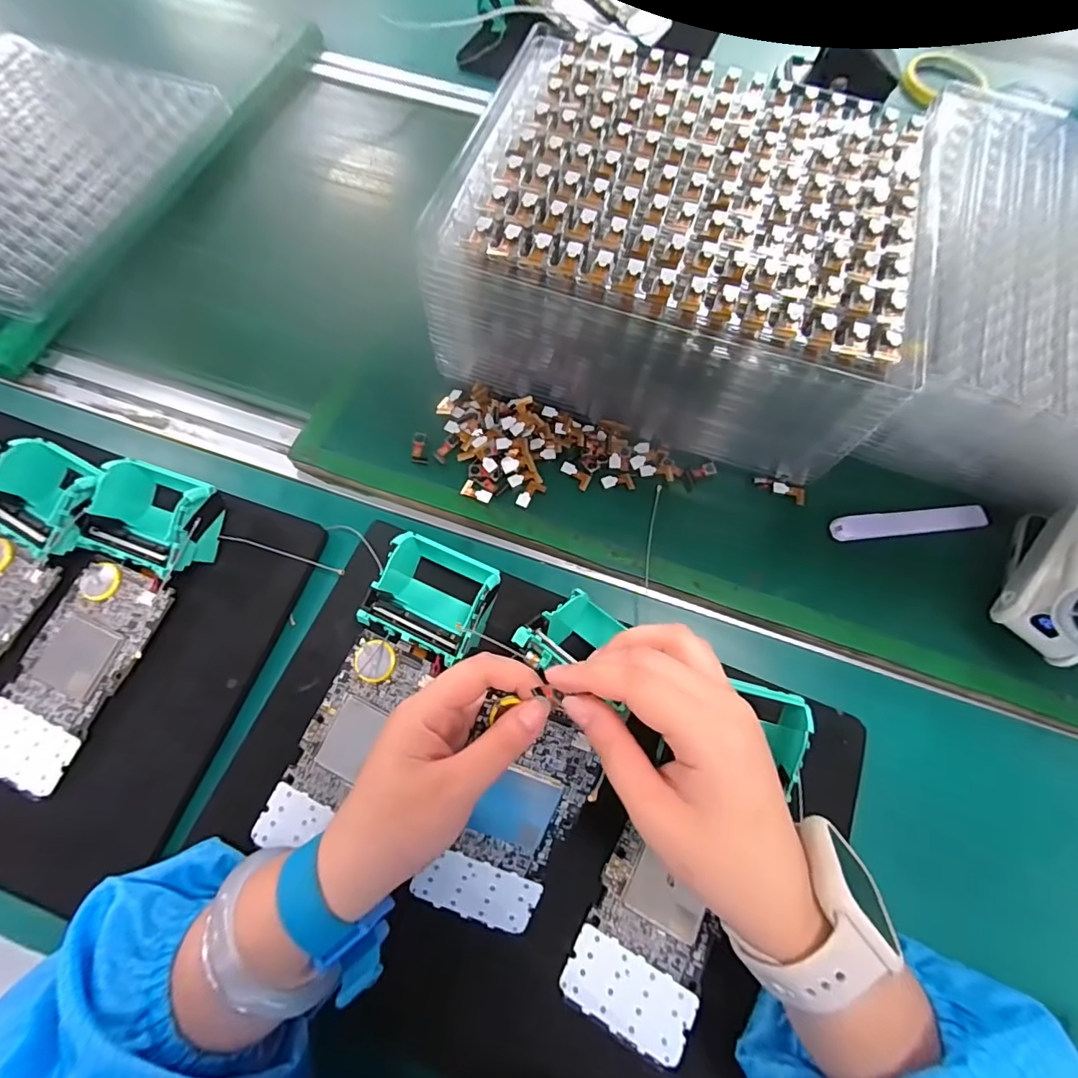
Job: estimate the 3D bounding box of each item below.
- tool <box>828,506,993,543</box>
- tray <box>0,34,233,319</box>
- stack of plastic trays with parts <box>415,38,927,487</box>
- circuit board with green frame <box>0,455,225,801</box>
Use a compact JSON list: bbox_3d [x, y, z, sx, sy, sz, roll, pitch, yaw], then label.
[{"bbox_3d":[0.255,-0.011,0.348,0.110,0.013,0.018,-7,71,-4],"label":"tool"},{"bbox_3d":[-0.458,-0.335,0.440,0.235,0.028,0.283,21,71,6],"label":"tray"},{"bbox_3d":[0.090,-0.192,0.352,0.278,0.114,0.218,16,71,4],"label":"stack of plastic trays with parts"},{"bbox_3d":[-0.268,0.045,0.301,0.074,0.036,0.195,19,71,5],"label":"circuit board with green frame"}]

